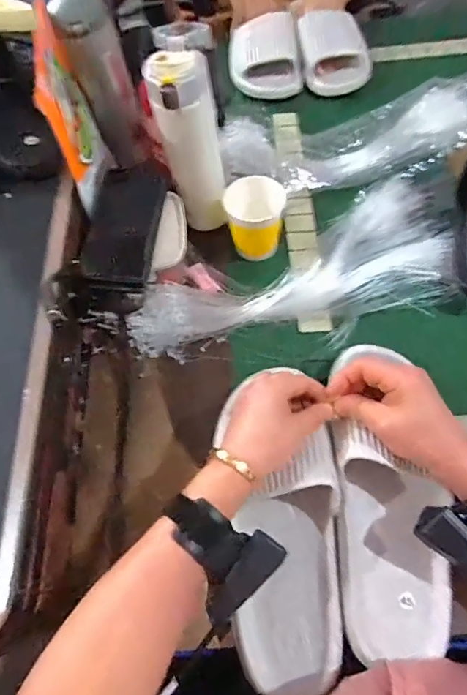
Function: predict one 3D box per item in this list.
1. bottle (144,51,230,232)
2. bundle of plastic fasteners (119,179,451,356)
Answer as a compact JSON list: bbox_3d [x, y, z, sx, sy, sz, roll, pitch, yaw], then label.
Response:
[{"bbox_3d":[-0.047,-0.229,0.537,0.072,0.190,0.065,-12,63,-5],"label":"bottle"},{"bbox_3d":[0.074,-0.088,0.566,0.408,0.033,0.174,-18,63,-8],"label":"bundle of plastic fasteners"}]

